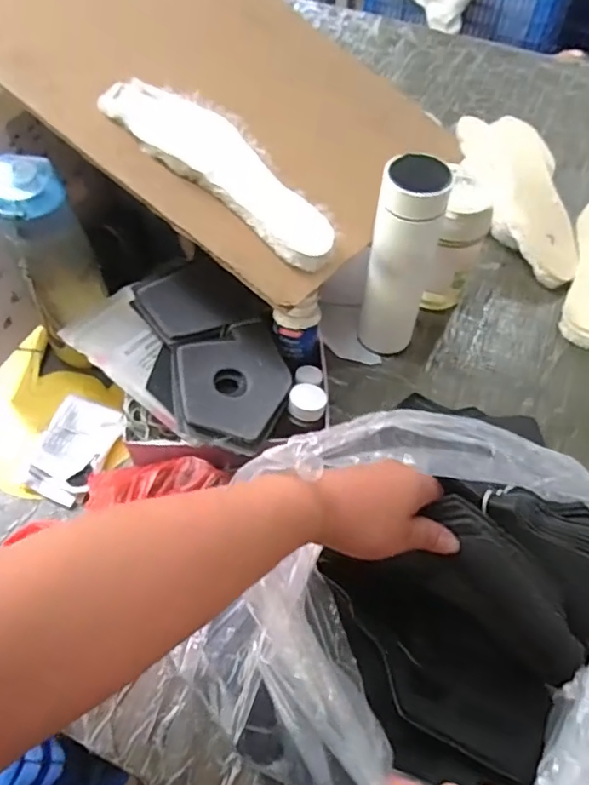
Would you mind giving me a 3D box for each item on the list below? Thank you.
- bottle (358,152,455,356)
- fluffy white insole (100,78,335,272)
[{"bbox_3d":[0.111,-0.135,0.609,0.064,0.218,0.074,19,59,11],"label":"bottle"},{"bbox_3d":[-0.065,-0.216,0.563,0.253,0.016,0.082,40,64,4],"label":"fluffy white insole"}]

